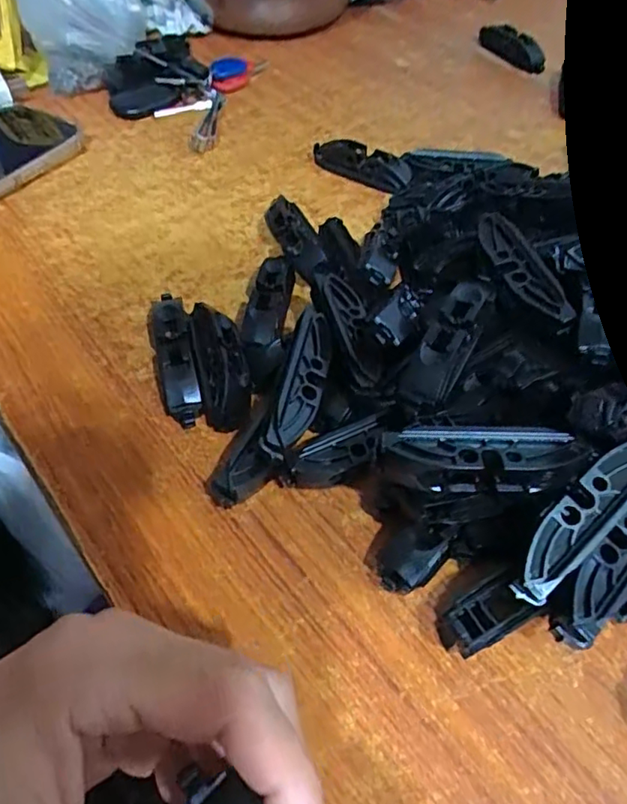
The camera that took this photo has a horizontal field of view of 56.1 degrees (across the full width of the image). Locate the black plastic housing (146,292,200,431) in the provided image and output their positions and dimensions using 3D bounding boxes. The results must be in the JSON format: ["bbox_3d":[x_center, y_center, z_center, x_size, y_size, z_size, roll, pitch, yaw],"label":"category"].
[{"bbox_3d":[-0.069,-0.023,0.292,0.020,0.018,0.078,-13,53,-9],"label":"black plastic housing"}]

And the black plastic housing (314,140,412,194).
[{"bbox_3d":[0.033,-0.161,0.400,0.073,0.020,0.024,32,58,23],"label":"black plastic housing"}]

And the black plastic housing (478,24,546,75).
[{"bbox_3d":[0.170,-0.310,0.512,0.022,0.020,0.076,-25,56,-18],"label":"black plastic housing"}]

